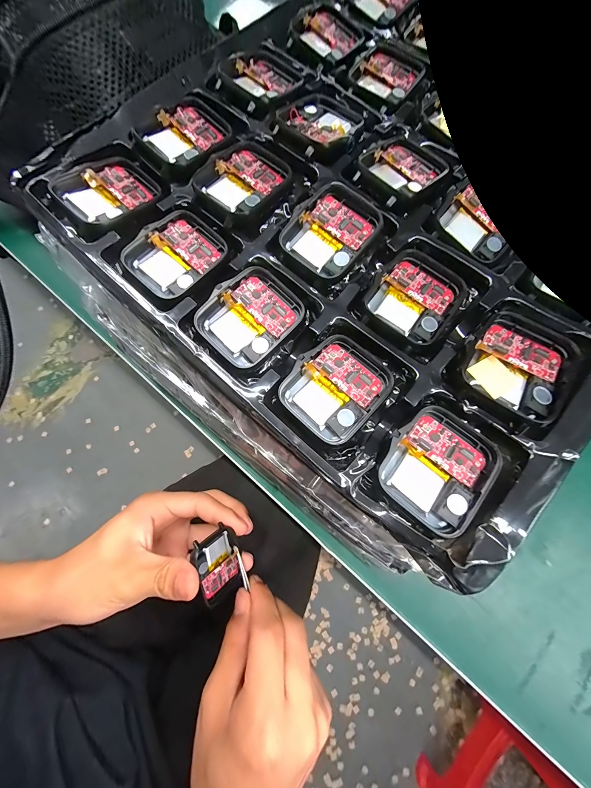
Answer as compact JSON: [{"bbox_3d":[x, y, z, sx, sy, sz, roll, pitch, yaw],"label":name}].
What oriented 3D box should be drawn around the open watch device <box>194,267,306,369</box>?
[{"bbox_3d":[-0.020,-0.035,0.124,0.036,0.007,0.043,43,80,11],"label":"open watch device"}]

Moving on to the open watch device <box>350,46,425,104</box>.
[{"bbox_3d":[0.056,-0.194,0.165,0.035,0.007,0.039,34,77,9],"label":"open watch device"}]

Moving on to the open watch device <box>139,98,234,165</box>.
[{"bbox_3d":[-0.058,-0.139,0.145,0.041,0.005,0.039,-38,78,-10],"label":"open watch device"}]

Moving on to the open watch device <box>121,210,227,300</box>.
[{"bbox_3d":[-0.059,-0.069,0.134,0.044,0.009,0.034,-39,78,-9],"label":"open watch device"}]

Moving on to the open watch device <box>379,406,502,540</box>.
[{"bbox_3d":[0.056,0.028,0.108,0.036,0.007,0.043,37,79,10],"label":"open watch device"}]

